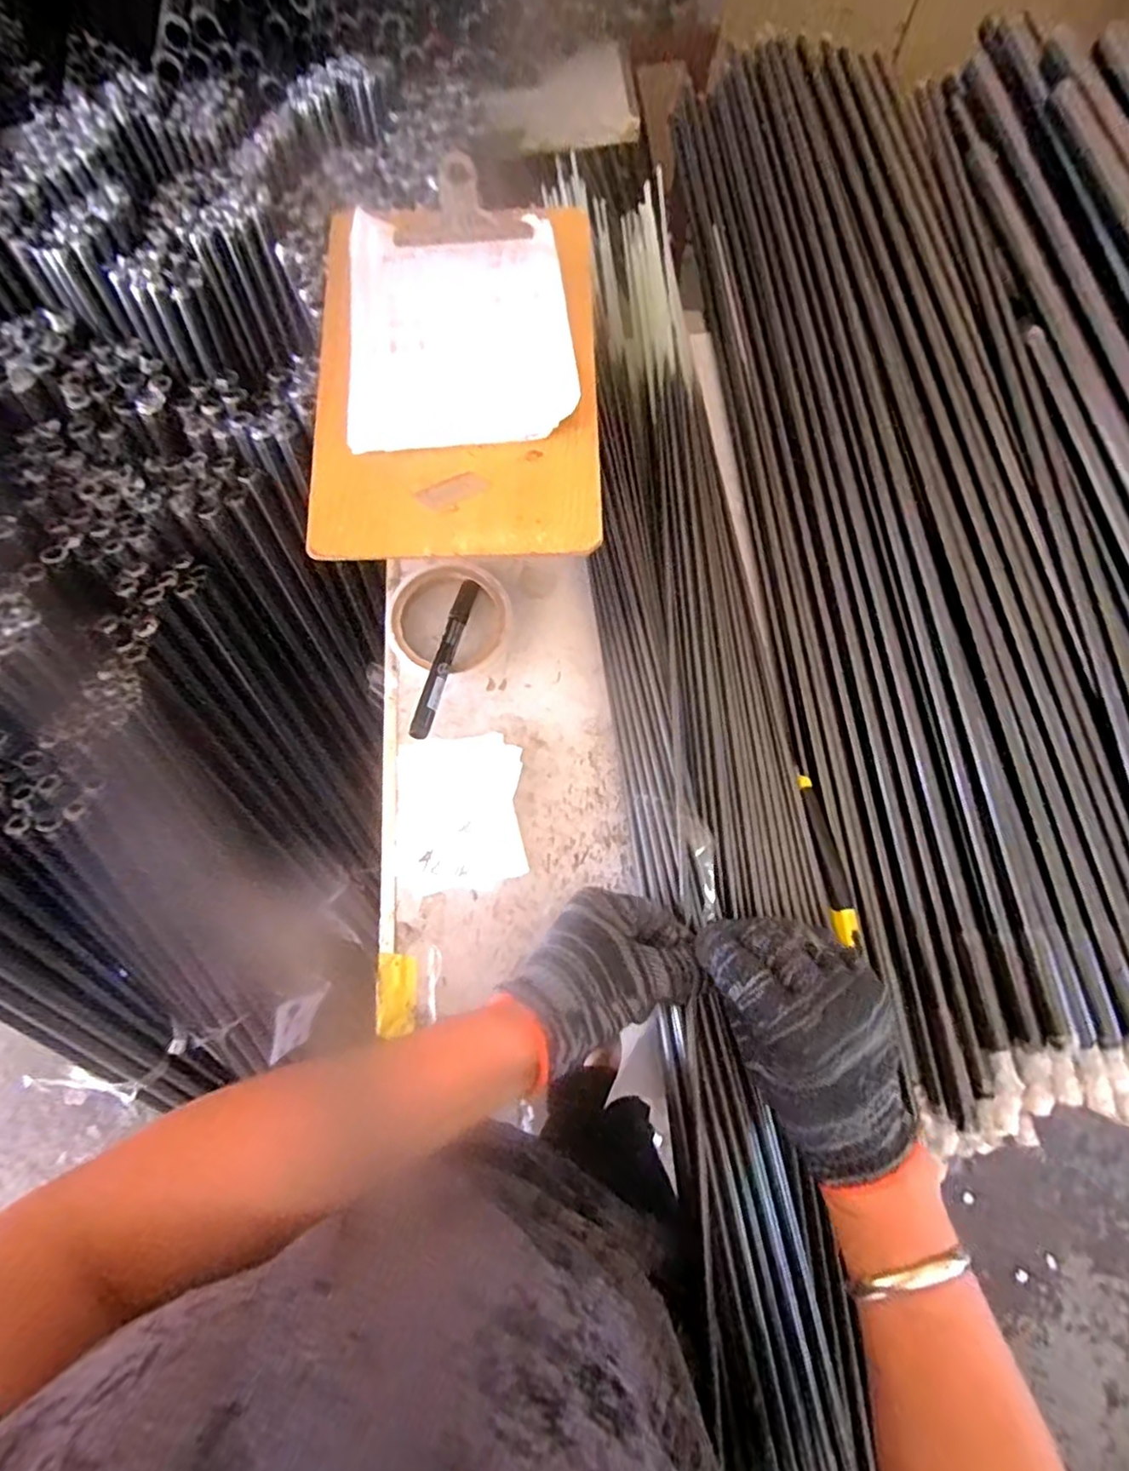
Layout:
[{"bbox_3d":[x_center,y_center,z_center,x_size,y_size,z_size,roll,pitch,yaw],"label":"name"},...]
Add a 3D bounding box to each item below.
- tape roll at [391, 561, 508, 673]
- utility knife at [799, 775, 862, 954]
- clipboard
[{"bbox_3d":[-0.089,-0.095,0.521,0.087,0.020,0.088,0,76,1],"label":"tape roll"},{"bbox_3d":[0.184,0.085,0.451,0.020,0.012,0.116,-10,76,-1],"label":"utility knife"},{"bbox_3d":[-0.076,-0.258,0.454,0.191,0.016,0.284,-1,76,1],"label":"clipboard"}]

